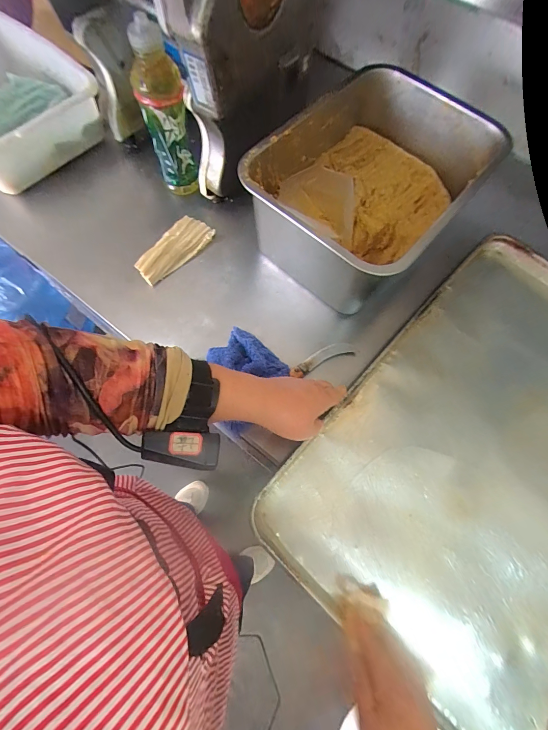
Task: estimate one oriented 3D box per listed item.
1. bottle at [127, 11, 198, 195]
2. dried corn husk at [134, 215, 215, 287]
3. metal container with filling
[{"bbox_3d":[-0.172,-0.390,0.500,0.069,0.218,0.067,-16,72,-8],"label":"bottle"},{"bbox_3d":[-0.167,-0.194,0.529,0.061,0.022,0.143,33,72,9],"label":"dried corn husk"},{"bbox_3d":[0.147,-0.276,0.503,0.267,0.168,0.358,39,73,11],"label":"metal container with filling"}]

